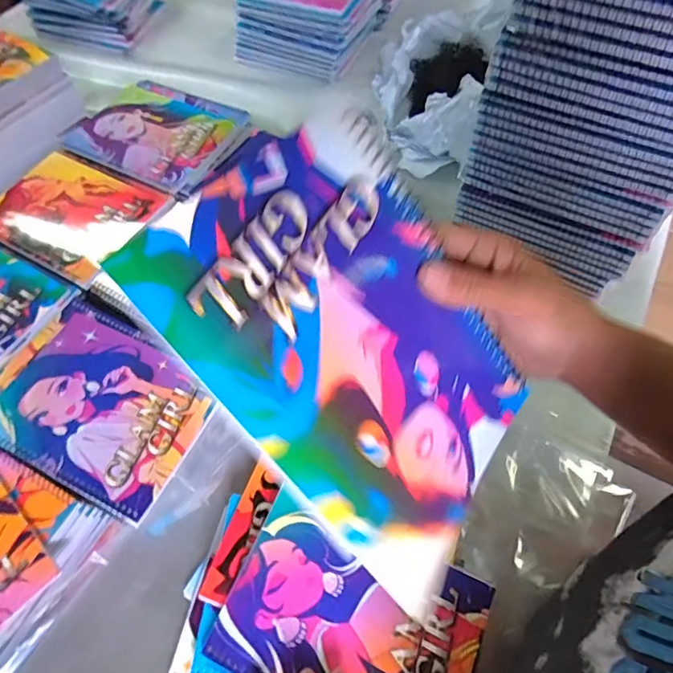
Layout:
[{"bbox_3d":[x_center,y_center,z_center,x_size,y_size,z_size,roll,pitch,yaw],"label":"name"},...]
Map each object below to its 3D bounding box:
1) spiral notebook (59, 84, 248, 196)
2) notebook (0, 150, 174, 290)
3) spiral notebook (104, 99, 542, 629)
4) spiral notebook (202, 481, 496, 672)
[{"bbox_3d":[-0.259,-0.280,0.677,0.214,0.018,0.152,23,63,14],"label":"spiral notebook"},{"bbox_3d":[-0.331,-0.156,0.610,0.194,0.011,0.156,25,63,15],"label":"notebook"},{"bbox_3d":[0.016,0.005,0.227,0.195,0.009,0.143,54,53,-17],"label":"spiral notebook"},{"bbox_3d":[0.010,0.231,0.398,0.196,0.010,0.139,22,62,14],"label":"spiral notebook"}]

